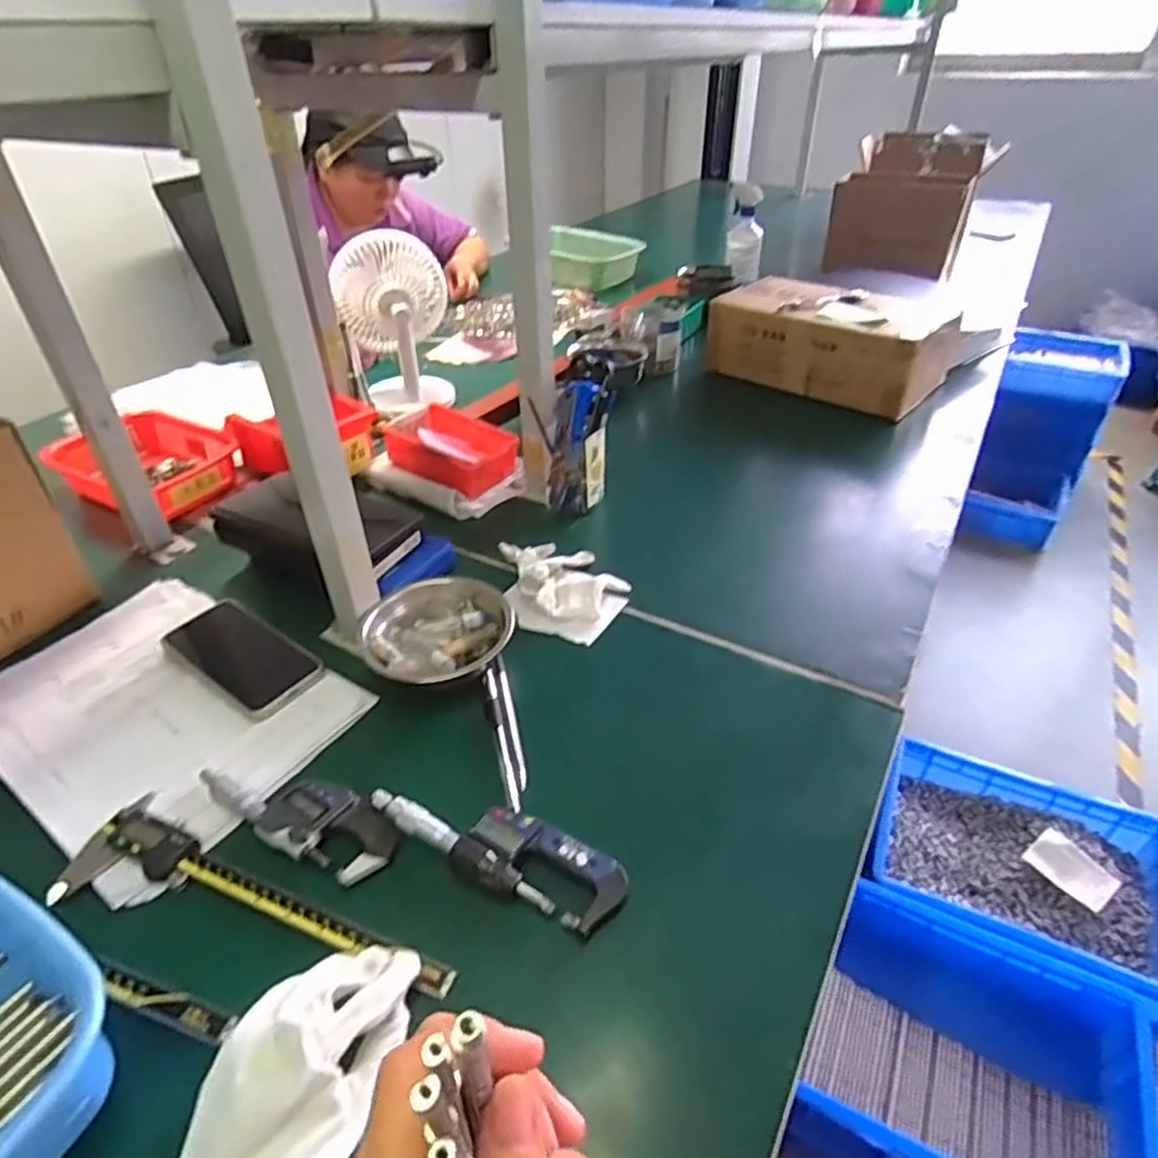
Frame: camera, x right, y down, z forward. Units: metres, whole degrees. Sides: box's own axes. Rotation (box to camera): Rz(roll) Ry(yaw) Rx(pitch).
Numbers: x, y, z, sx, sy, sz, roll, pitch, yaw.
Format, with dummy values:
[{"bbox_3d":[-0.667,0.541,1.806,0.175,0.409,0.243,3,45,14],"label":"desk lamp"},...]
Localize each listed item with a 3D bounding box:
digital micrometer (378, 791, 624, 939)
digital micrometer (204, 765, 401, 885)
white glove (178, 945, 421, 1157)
[{"bbox_3d":[-0.057,0.178,0.478,0.181,0.015,0.053,17,41,22],"label":"digital micrometer"},{"bbox_3d":[-0.205,0.165,0.508,0.164,0.019,0.054,15,40,20],"label":"digital micrometer"},{"bbox_3d":[-0.151,0.264,0.366,0.090,0.038,0.159,8,36,9],"label":"white glove"}]

